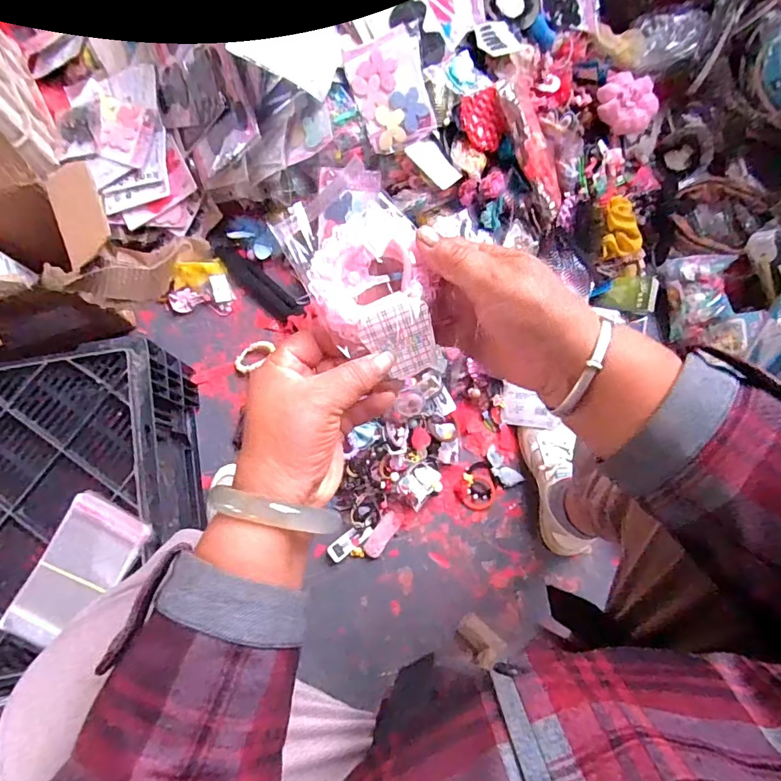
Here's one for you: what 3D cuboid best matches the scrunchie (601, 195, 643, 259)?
[{"bbox_3d":[0.354,-0.256,0.748,0.056,0.041,0.096,-13,80,-3],"label":"scrunchie"}]

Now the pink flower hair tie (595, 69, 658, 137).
[{"bbox_3d":[0.390,-0.475,0.793,0.094,0.044,0.089,0,79,-1],"label":"pink flower hair tie"}]

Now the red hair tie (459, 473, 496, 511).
[{"bbox_3d":[0.139,0.161,0.751,0.056,0.013,0.055,0,79,-1],"label":"red hair tie"}]

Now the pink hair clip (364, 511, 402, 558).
[{"bbox_3d":[-0.011,0.223,0.738,0.028,0.005,0.074,35,81,6],"label":"pink hair clip"}]

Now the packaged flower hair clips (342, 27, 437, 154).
[{"bbox_3d":[0.001,-0.426,0.680,0.103,0.017,0.144,-16,101,13],"label":"packaged flower hair clips"}]

